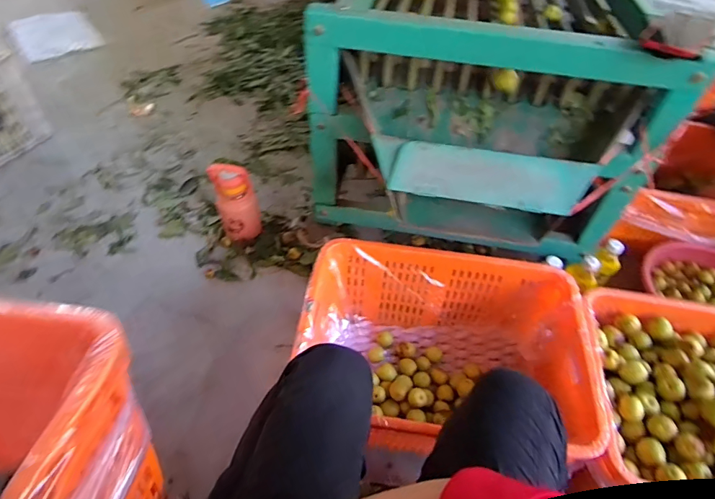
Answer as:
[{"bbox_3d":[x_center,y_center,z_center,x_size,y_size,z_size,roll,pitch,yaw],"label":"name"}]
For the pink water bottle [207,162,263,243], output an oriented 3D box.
[{"bbox_3d":[-0.326,-0.117,1.189,0.115,0.234,0.096,-11,52,-15],"label":"pink water bottle"}]

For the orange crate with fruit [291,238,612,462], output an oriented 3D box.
[{"bbox_3d":[0.157,0.222,0.901,0.536,0.256,0.379,9,50,1],"label":"orange crate with fruit"}]

